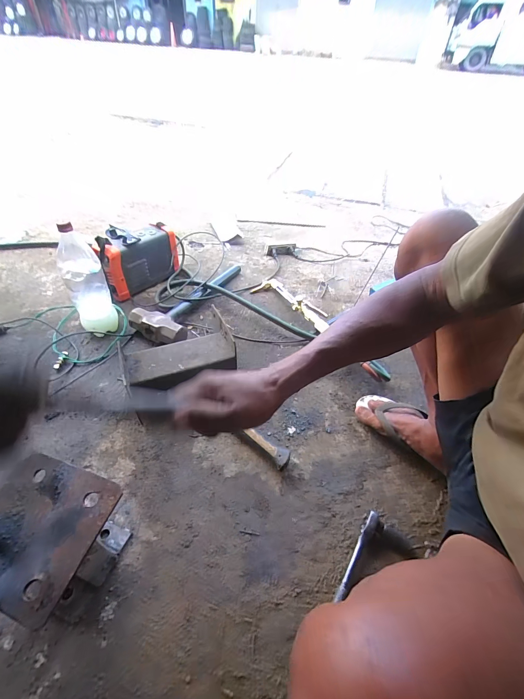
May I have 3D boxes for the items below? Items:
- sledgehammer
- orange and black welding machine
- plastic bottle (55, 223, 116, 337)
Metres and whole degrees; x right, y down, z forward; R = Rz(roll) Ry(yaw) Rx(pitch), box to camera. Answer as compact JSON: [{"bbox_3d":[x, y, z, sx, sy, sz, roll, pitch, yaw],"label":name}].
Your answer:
[{"bbox_3d":[-0.193,-0.168,0.971,0.164,0.064,0.438,25,50,19],"label":"sledgehammer"},{"bbox_3d":[-0.408,-0.299,1.008,0.121,0.183,0.250,36,54,27],"label":"orange and black welding machine"},{"bbox_3d":[-0.456,-0.168,0.809,0.091,0.269,0.116,-22,52,-23],"label":"plastic bottle"}]

